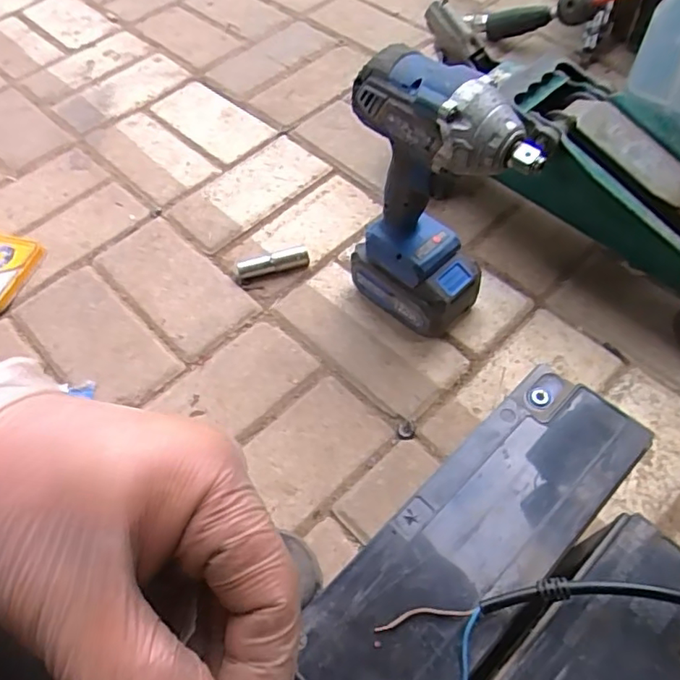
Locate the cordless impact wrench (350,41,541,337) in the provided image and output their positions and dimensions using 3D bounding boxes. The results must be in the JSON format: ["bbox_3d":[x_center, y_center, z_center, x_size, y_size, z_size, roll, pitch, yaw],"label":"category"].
[{"bbox_3d":[0.074,-0.097,0.470,0.068,0.242,0.136,-39,63,-19],"label":"cordless impact wrench"}]

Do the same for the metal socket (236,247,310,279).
[{"bbox_3d":[-0.072,-0.083,0.609,0.078,0.017,0.023,-10,58,-2],"label":"metal socket"}]

